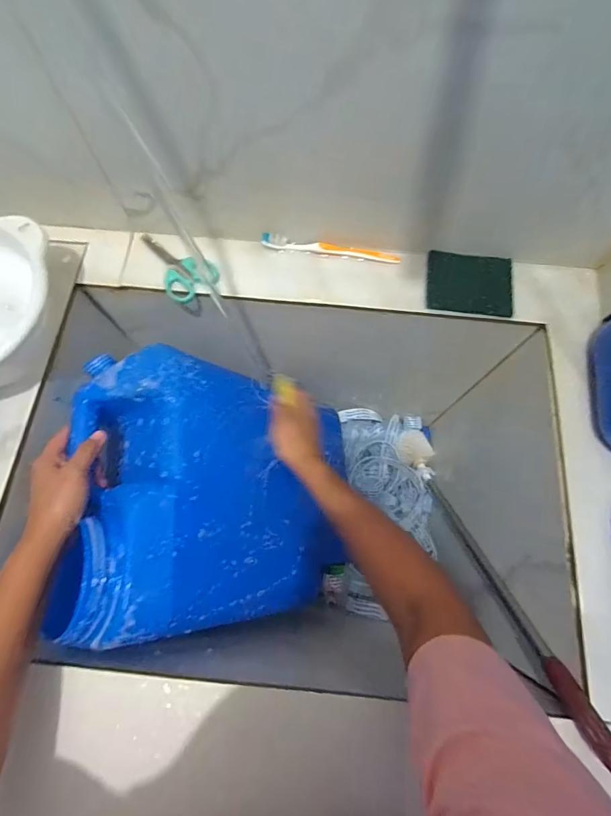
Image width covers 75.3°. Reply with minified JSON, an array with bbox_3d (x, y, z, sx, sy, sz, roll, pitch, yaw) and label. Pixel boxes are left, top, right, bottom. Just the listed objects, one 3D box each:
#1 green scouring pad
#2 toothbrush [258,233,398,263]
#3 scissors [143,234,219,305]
[{"bbox_3d":[0.203,-0.153,0.489,0.100,0.006,0.074,6,82,3],"label":"green scouring pad"},{"bbox_3d":[0.033,-0.205,0.506,0.176,0.018,0.015,7,72,2],"label":"toothbrush"},{"bbox_3d":[-0.166,-0.186,0.499,0.066,0.006,0.119,-39,76,-12],"label":"scissors"}]

